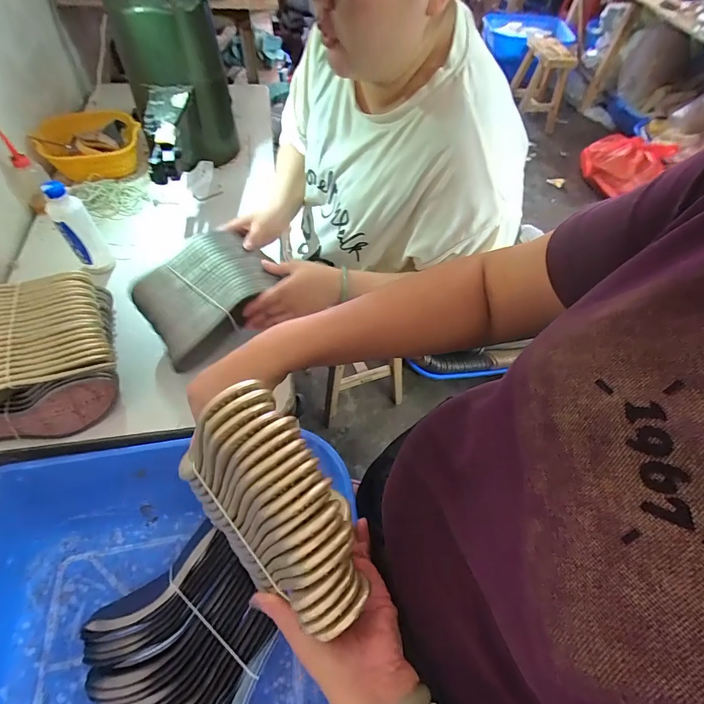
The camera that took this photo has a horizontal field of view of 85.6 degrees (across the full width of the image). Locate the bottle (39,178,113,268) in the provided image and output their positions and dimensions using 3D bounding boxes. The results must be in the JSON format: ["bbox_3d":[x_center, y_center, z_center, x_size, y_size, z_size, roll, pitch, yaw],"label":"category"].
[{"bbox_3d":[-0.498,-0.222,0.693,0.059,0.165,0.043,-34,65,-21],"label":"bottle"}]

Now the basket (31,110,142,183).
[{"bbox_3d":[-0.614,-0.491,0.911,0.217,0.087,0.196,-19,60,-14],"label":"basket"}]

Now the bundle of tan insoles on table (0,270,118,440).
[{"bbox_3d":[-0.476,0.009,0.567,0.246,0.114,0.218,-17,60,-12],"label":"bundle of tan insoles on table"}]

